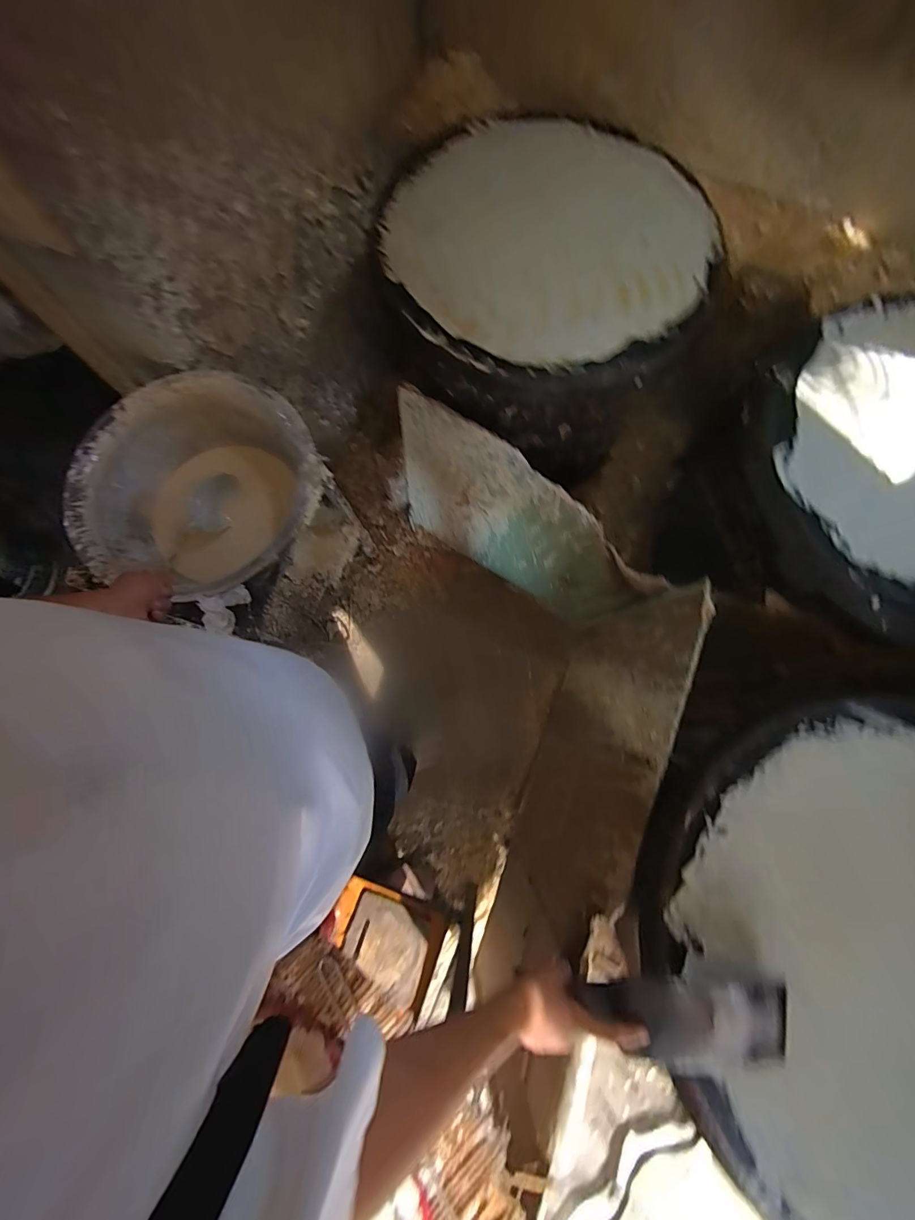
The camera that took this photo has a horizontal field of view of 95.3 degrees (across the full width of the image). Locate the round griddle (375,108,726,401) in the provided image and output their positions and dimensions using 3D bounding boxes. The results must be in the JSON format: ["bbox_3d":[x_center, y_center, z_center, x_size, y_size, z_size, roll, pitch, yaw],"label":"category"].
[{"bbox_3d":[0.165,-0.623,0.724,0.565,0.077,0.553,0,88,-3],"label":"round griddle"}]

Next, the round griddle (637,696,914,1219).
[{"bbox_3d":[0.507,0.422,0.531,0.526,0.109,0.575,0,71,0],"label":"round griddle"}]

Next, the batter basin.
[{"bbox_3d":[-0.456,-0.215,0.771,0.399,0.151,0.388,0,77,-1],"label":"batter basin"}]

